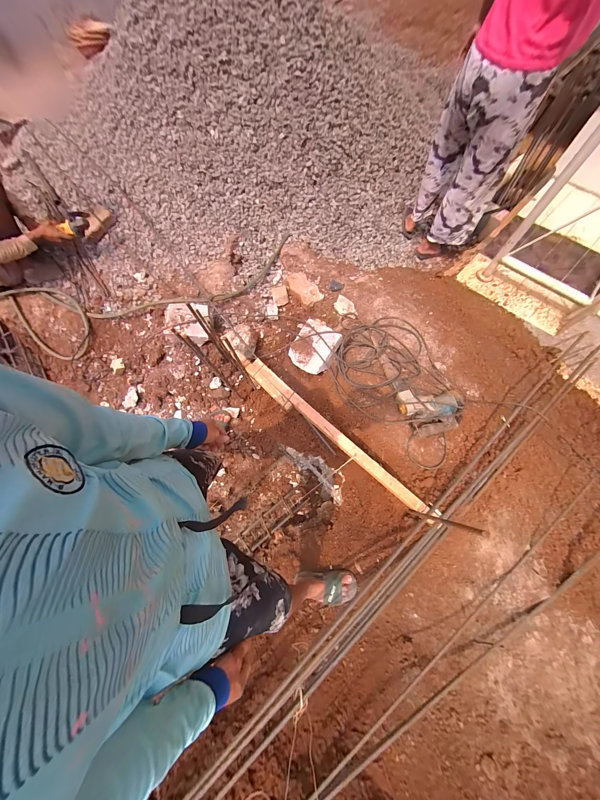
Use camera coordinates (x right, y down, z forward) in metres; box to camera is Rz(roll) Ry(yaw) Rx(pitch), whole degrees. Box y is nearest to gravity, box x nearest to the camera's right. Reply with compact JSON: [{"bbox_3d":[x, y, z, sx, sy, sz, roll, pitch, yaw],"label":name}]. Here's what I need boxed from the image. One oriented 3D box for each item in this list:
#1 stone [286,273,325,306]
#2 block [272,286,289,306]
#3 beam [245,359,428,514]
[{"bbox_3d":[0.019,-0.599,1.386,0.121,0.038,0.233,-37,73,-6],"label":"stone"},{"bbox_3d":[-0.107,-0.562,1.396,0.078,0.028,0.105,-11,72,2],"label":"block"},{"bbox_3d":[0.107,0.123,0.978,0.837,0.047,0.069,41,80,16],"label":"beam"}]

